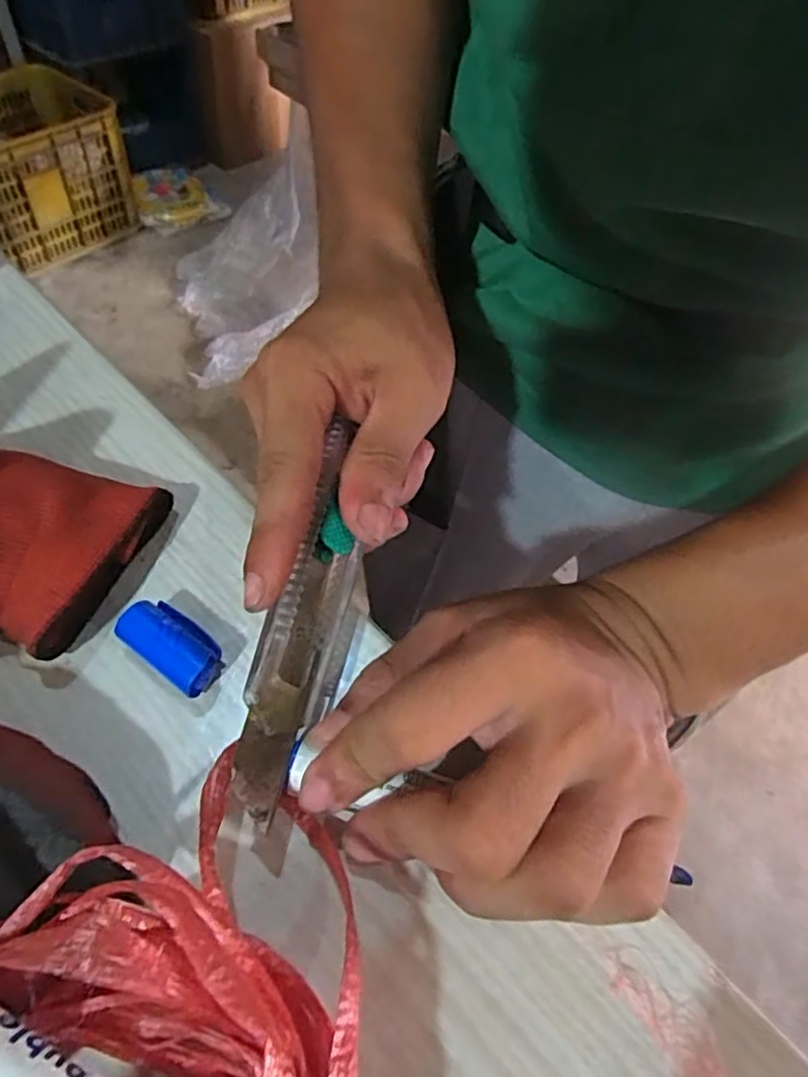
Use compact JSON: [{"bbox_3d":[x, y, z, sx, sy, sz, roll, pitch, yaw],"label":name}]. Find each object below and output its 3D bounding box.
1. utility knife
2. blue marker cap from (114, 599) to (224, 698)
[{"bbox_3d":[-0.030,0.020,0.222,0.022,0.015,0.137,9,57,2],"label":"utility knife"},{"bbox_3d":[-0.079,0.036,0.225,0.035,0.014,0.019,30,57,16],"label":"blue marker cap"}]

